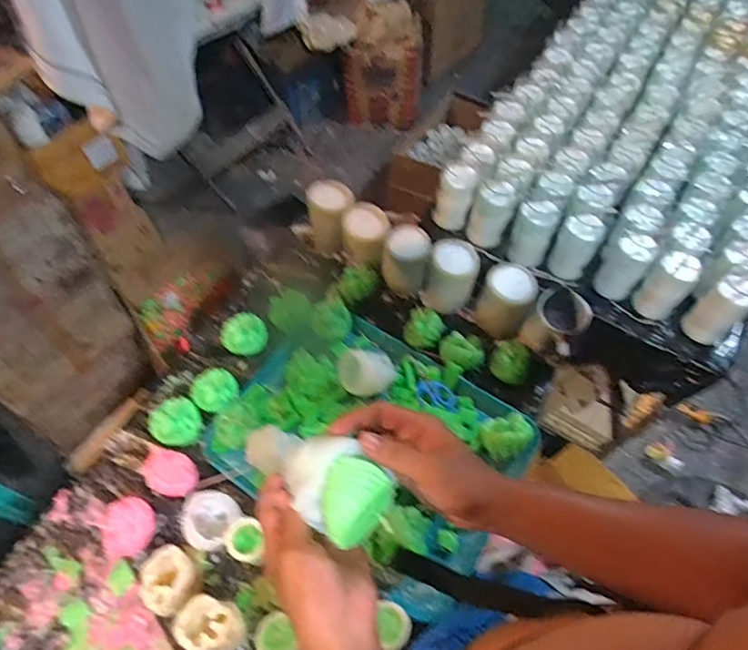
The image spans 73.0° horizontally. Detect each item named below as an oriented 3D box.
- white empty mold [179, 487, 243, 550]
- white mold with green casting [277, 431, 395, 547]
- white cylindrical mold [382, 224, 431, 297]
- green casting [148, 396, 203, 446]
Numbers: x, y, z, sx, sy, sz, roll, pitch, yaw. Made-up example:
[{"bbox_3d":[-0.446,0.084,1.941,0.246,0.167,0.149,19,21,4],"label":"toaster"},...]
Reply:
[{"bbox_3d":[-0.229,0.270,0.704,0.086,0.056,0.077,28,62,14],"label":"white empty mold"},{"bbox_3d":[-0.027,0.128,0.412,0.092,0.048,0.069,41,66,21],"label":"white mold with green casting"},{"bbox_3d":[0.062,-0.119,0.915,0.079,0.101,0.077,1,59,-1],"label":"white cylindrical mold"},{"bbox_3d":[-0.303,0.149,0.779,0.064,0.053,0.068,1,59,-1],"label":"green casting"}]

